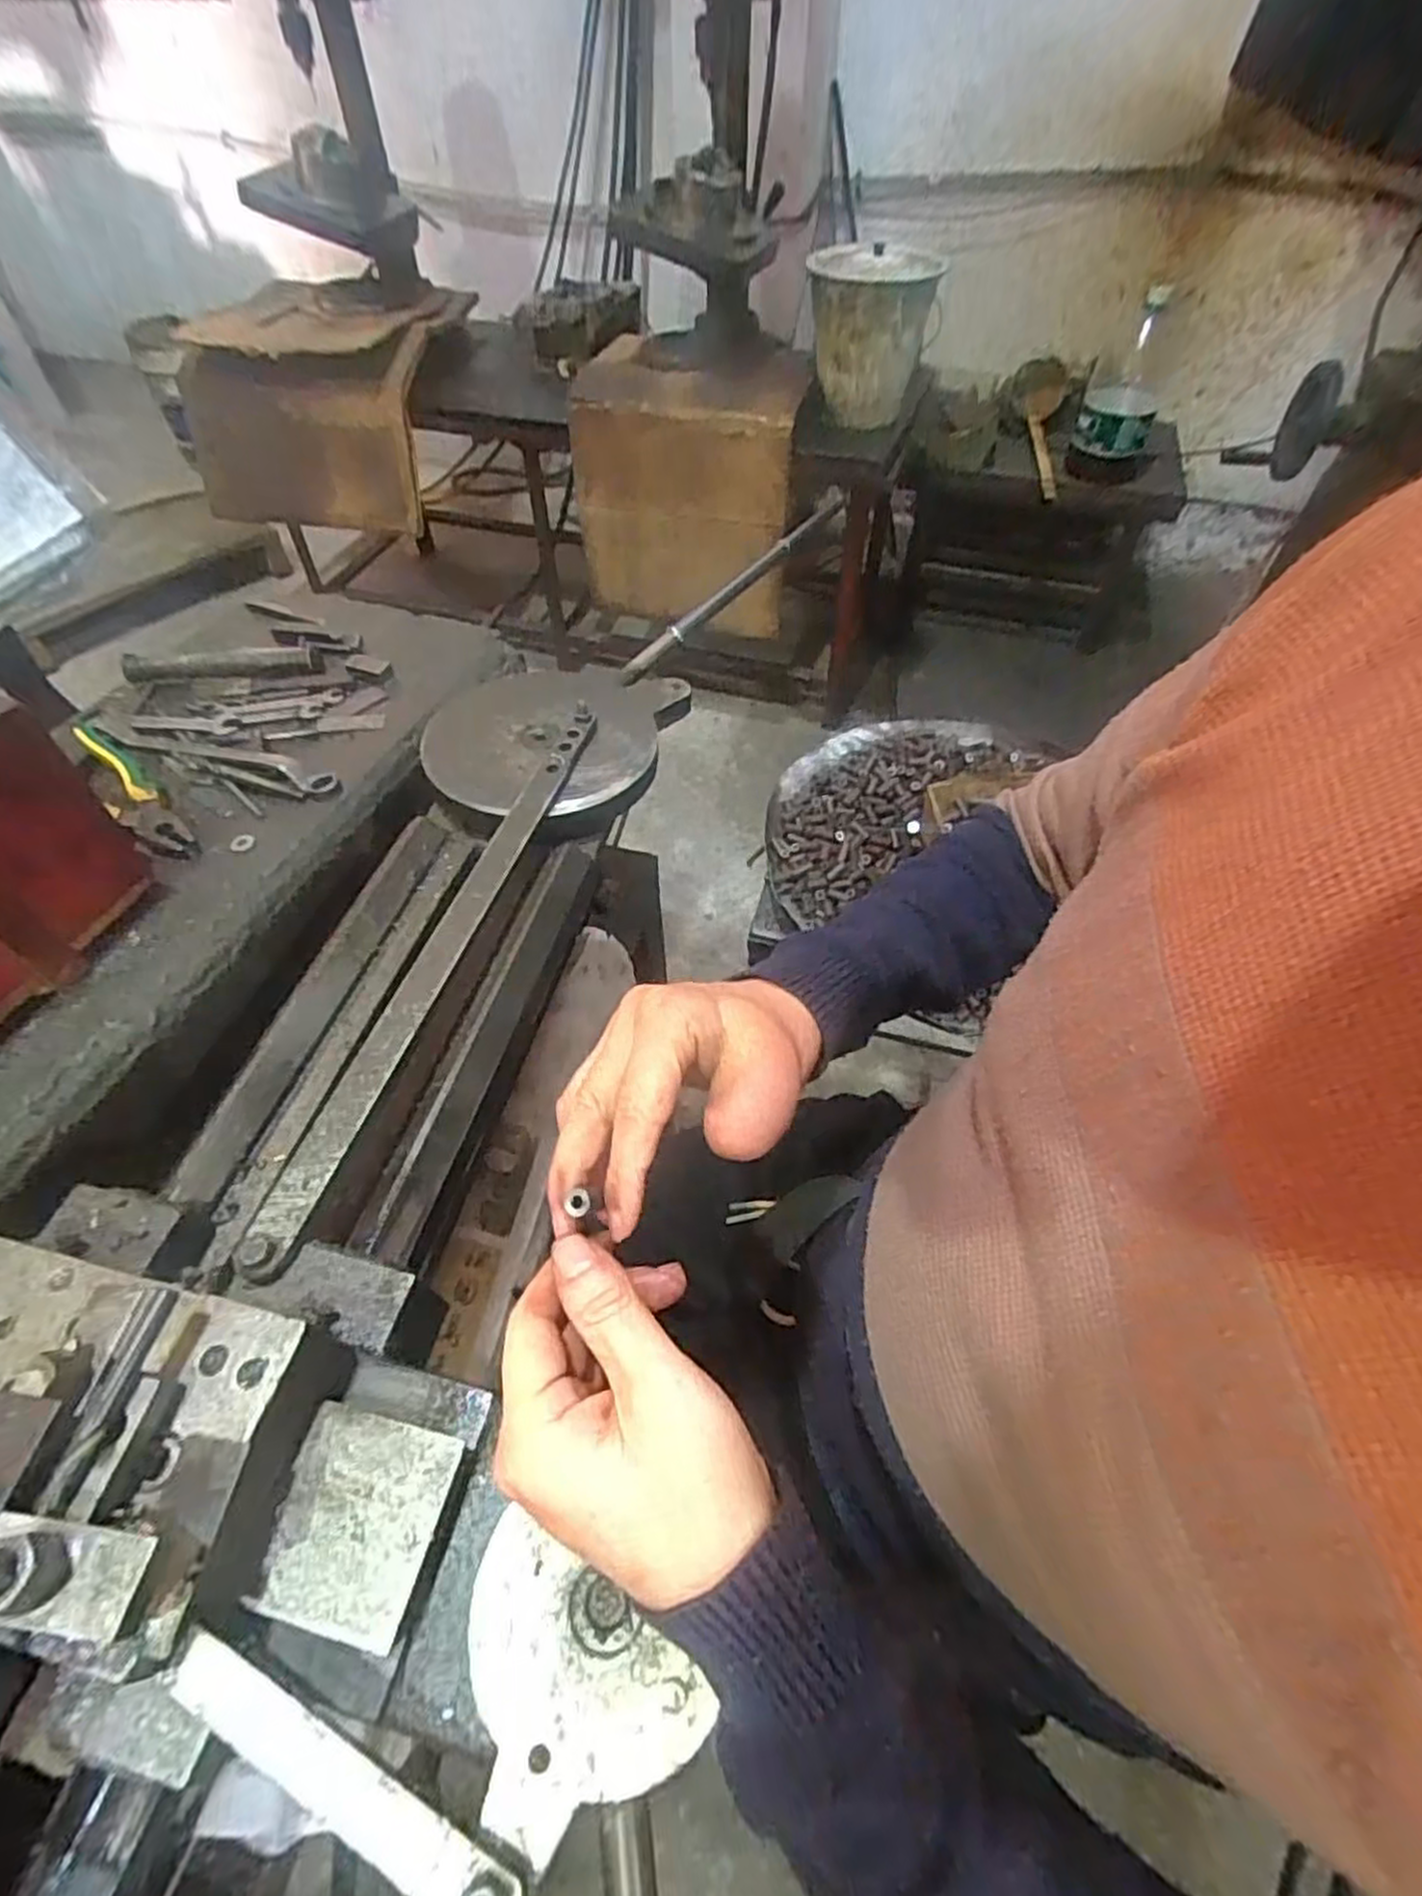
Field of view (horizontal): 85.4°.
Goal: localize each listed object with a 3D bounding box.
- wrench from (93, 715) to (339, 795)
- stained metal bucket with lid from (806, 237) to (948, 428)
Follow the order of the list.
[{"bbox_3d":[-0.426,-0.168,0.657,0.242,0.016,0.024,16,54,12],"label":"wrench"},{"bbox_3d":[0.287,-1.122,1.416,0.217,0.242,0.219,0,53,0],"label":"stained metal bucket with lid"}]

